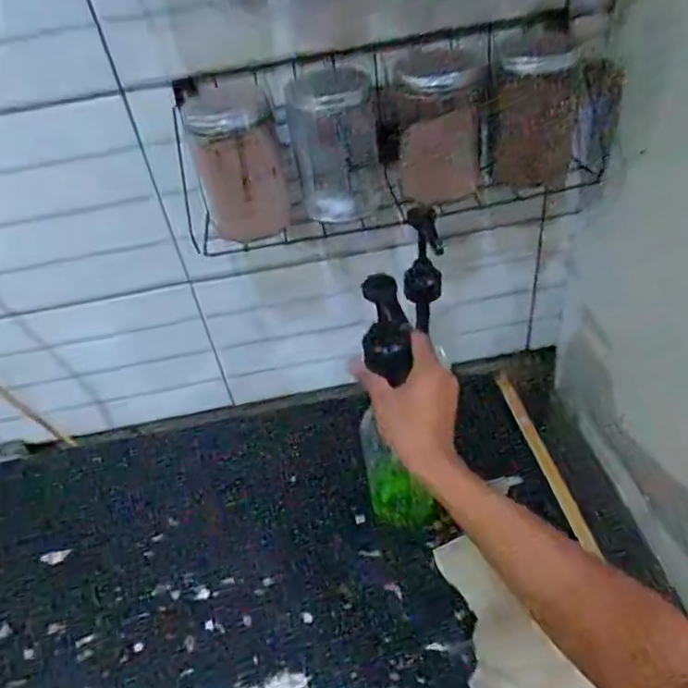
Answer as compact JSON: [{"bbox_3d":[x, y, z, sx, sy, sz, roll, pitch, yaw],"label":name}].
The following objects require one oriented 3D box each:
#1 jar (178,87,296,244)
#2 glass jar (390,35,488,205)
[{"bbox_3d":[-0.111,-0.190,0.614,0.087,0.132,0.087,-16,41,-8],"label":"jar"},{"bbox_3d":[0.106,-0.239,0.632,0.092,0.150,0.092,-5,41,4],"label":"glass jar"}]

